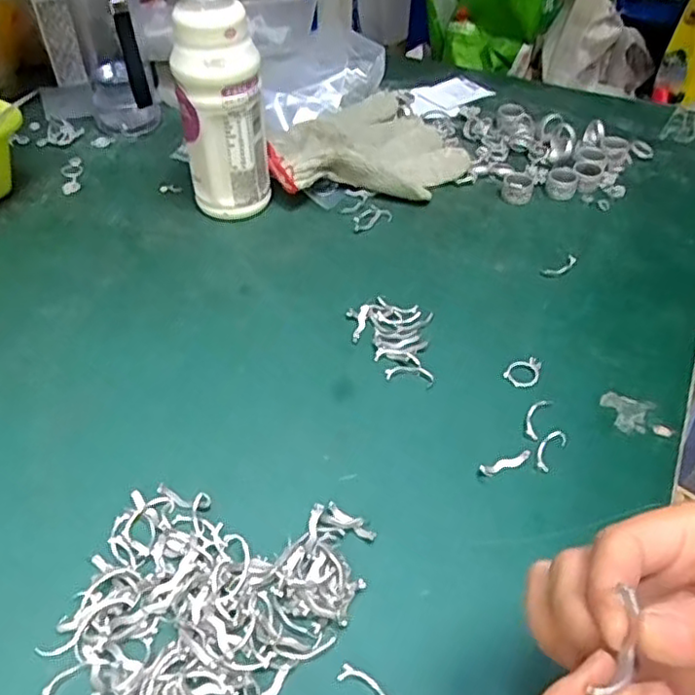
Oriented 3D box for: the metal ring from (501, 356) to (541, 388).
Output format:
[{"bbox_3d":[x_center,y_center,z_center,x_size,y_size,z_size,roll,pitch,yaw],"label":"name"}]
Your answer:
[{"bbox_3d":[0.123,0.017,0.455,0.027,0.006,0.021,-22,50,-22],"label":"metal ring"}]

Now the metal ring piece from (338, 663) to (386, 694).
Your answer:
[{"bbox_3d":[0.011,0.162,0.308,0.014,0.004,0.037,-28,52,-26],"label":"metal ring piece"}]

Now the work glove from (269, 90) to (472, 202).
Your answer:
[{"bbox_3d":[0.018,-0.192,0.634,0.179,0.041,0.147,-3,45,-5],"label":"work glove"}]

